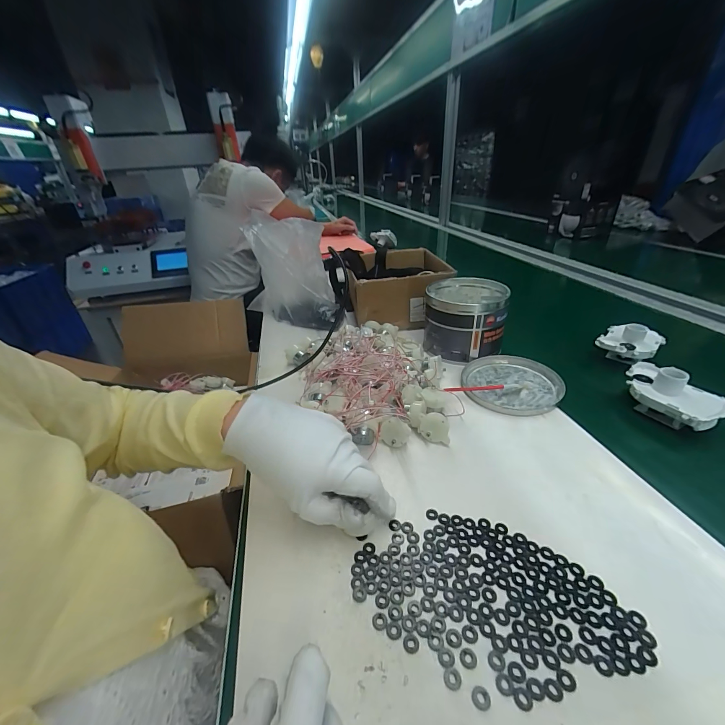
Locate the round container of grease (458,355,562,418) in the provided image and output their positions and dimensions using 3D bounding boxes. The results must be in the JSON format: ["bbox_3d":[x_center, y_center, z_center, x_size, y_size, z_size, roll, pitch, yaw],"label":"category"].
[{"bbox_3d":[0.209,0.029,0.470,0.126,0.015,0.128,-3,30,2],"label":"round container of grease"}]

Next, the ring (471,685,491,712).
[{"bbox_3d":[0.072,0.202,0.199,0.011,0.004,0.011,-4,29,2],"label":"ring"}]

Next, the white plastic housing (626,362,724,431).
[{"bbox_3d":[0.369,0.038,0.400,0.063,0.057,0.103,-12,31,-14],"label":"white plastic housing"}]

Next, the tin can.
[{"bbox_3d":[0.171,-0.071,0.556,0.125,0.104,0.131,11,33,23],"label":"tin can"}]

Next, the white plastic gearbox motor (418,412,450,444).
[{"bbox_3d":[0.085,0.074,0.388,0.034,0.033,0.021,5,12,20],"label":"white plastic gearbox motor"}]

